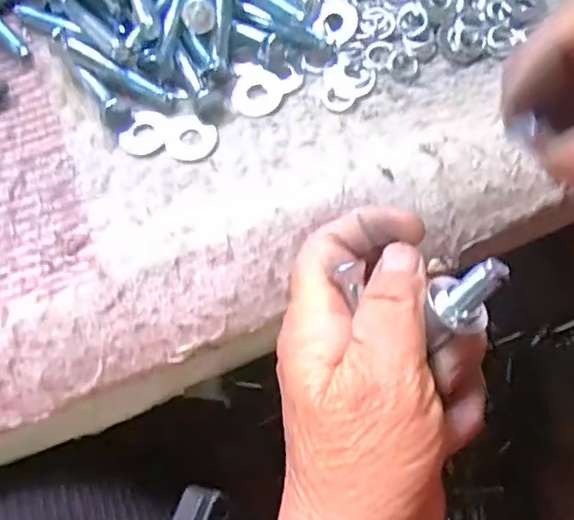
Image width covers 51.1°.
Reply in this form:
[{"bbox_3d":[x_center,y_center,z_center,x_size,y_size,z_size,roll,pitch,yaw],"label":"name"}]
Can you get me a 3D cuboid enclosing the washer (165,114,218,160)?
[{"bbox_3d":[-0.040,-0.053,0.252,0.021,0.004,0.022,0,68,1],"label":"washer"}]

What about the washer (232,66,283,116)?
[{"bbox_3d":[-0.013,-0.073,0.260,0.021,0.004,0.023,0,68,1],"label":"washer"}]

